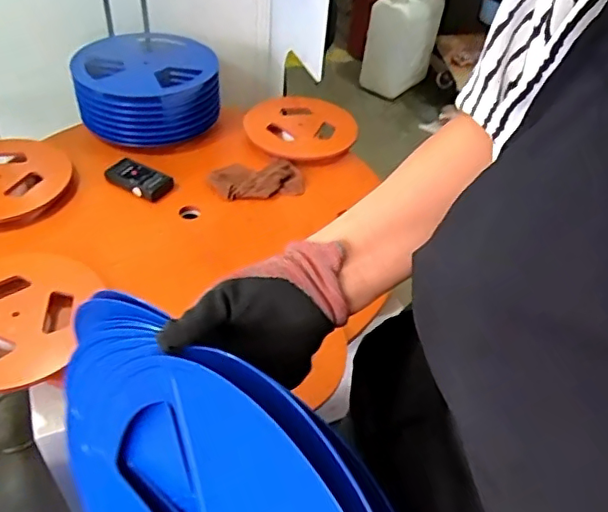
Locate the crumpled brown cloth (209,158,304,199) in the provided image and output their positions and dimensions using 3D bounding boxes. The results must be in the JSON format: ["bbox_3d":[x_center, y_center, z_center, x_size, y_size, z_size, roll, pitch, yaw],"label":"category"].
[{"bbox_3d":[-0.102,-0.172,1.231,0.193,0.021,0.123,-6,45,-13],"label":"crumpled brown cloth"}]

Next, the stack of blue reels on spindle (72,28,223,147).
[{"bbox_3d":[-0.372,-0.406,1.328,0.322,0.126,0.317,-13,48,-20],"label":"stack of blue reels on spindle"}]

